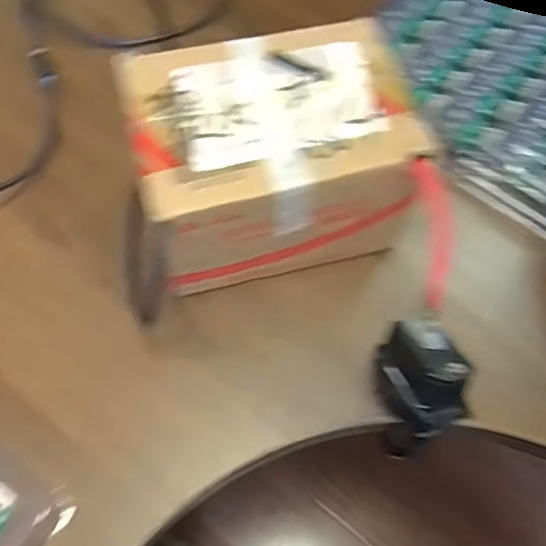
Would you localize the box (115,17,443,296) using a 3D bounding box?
[{"bbox_3d":[0.002,-0.060,0.318,0.147,0.080,0.119,-12,63,-7],"label":"box"}]

